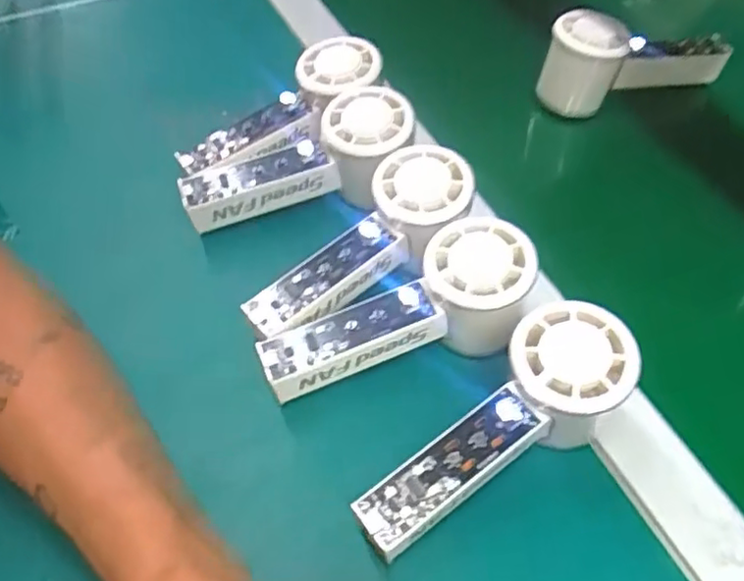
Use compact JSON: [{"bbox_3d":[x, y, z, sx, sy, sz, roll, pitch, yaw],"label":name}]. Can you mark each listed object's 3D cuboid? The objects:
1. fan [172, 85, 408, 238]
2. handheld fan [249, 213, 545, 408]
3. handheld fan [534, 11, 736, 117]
[{"bbox_3d":[-0.041,-0.072,0.409,0.148,0.051,0.054,-24,54,-2],"label":"fan"},{"bbox_3d":[0.018,0.020,0.352,0.148,0.056,0.052,-24,54,-2],"label":"handheld fan"},{"bbox_3d":[0.205,-0.187,0.520,0.158,0.055,0.051,-12,53,-11],"label":"handheld fan"}]

